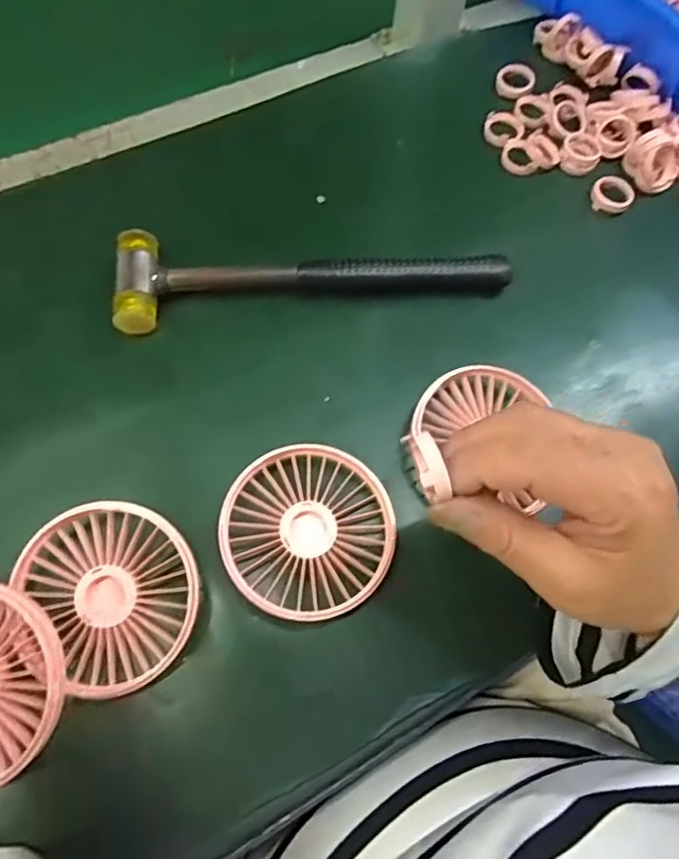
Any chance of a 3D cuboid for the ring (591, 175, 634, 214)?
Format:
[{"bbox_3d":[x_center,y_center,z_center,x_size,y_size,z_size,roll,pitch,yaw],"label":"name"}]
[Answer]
[{"bbox_3d":[0.191,-0.165,0.403,0.028,0.007,0.030,2,68,-4],"label":"ring"}]

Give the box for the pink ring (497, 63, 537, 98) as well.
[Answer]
[{"bbox_3d":[0.133,-0.264,0.437,0.029,0.004,0.029,2,68,-4],"label":"pink ring"}]

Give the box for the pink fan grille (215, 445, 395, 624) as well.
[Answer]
[{"bbox_3d":[-0.016,0.052,0.302,0.086,0.015,0.087,2,68,-4],"label":"pink fan grille"}]

